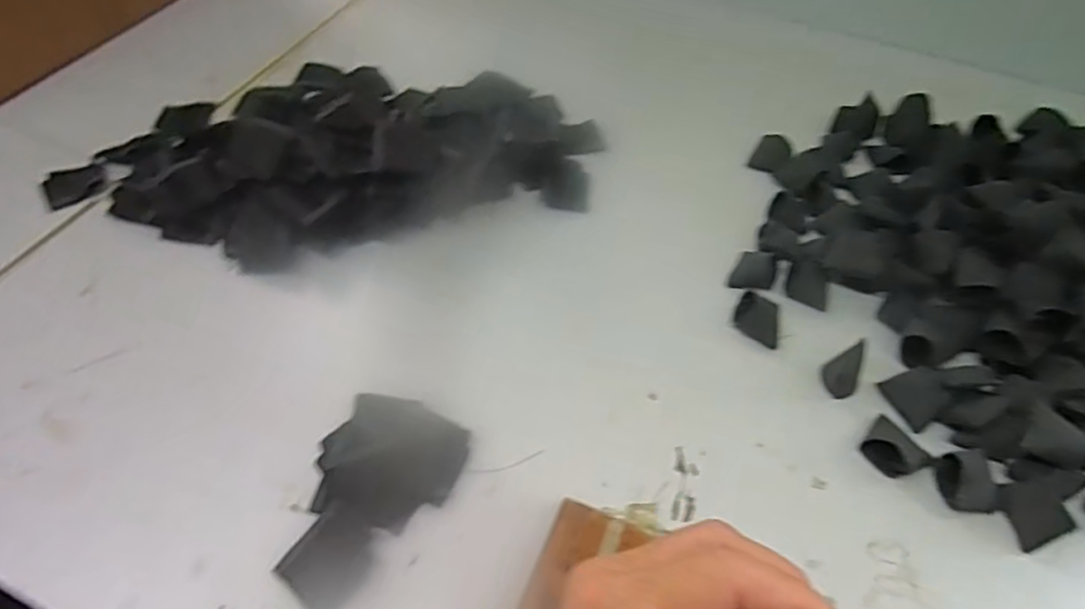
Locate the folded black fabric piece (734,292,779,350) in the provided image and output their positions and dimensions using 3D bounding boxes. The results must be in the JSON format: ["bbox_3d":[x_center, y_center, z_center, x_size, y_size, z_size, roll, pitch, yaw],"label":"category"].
[{"bbox_3d":[0.173,0.009,0.505,0.034,0.023,0.038,11,54,6],"label":"folded black fabric piece"}]

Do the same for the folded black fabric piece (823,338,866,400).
[{"bbox_3d":[0.225,0.046,0.470,0.024,0.024,0.040,24,56,16],"label":"folded black fabric piece"}]

